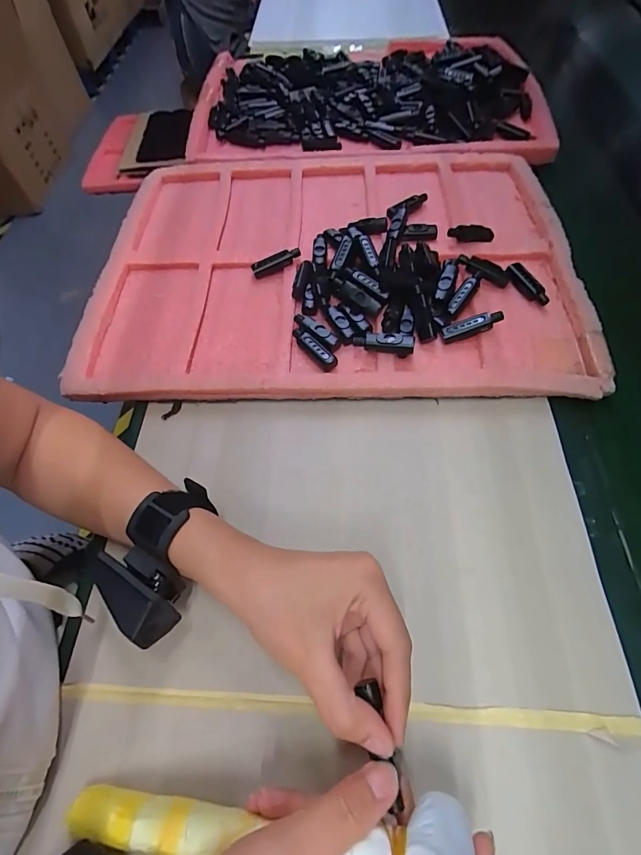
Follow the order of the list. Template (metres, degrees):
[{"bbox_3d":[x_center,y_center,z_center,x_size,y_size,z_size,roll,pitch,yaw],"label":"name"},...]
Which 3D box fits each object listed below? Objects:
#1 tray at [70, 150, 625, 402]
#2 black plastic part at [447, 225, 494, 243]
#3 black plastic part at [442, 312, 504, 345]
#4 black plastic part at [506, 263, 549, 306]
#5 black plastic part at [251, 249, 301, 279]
[{"bbox_3d":[0.009,-0.197,0.448,0.506,0.029,0.382,0,61,4],"label":"tray"},{"bbox_3d":[0.165,-0.213,0.441,0.057,0.011,0.016,-4,60,-13],"label":"black plastic part"},{"bbox_3d":[0.143,-0.095,0.377,0.057,0.017,0.011,-19,61,8],"label":"black plastic part"},{"bbox_3d":[0.209,-0.144,0.405,0.016,0.012,0.055,-24,62,-9],"label":"black plastic part"},{"bbox_3d":[-0.049,-0.182,0.441,0.055,0.013,0.013,-22,62,-8],"label":"black plastic part"}]

